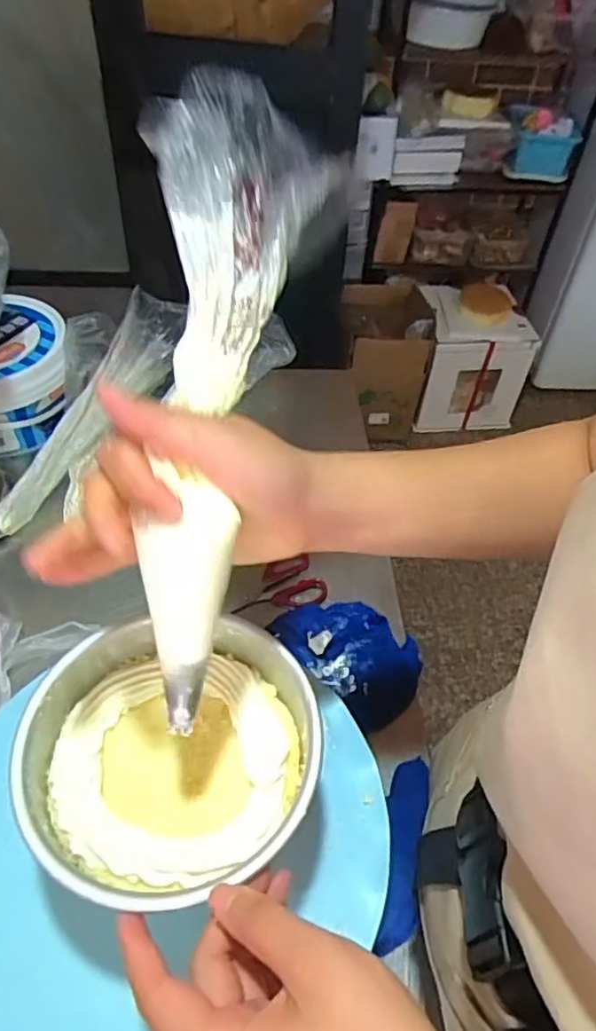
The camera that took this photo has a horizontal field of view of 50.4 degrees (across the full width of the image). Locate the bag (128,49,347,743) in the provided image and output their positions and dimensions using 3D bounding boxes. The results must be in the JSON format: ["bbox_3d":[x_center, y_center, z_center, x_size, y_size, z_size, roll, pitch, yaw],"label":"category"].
[{"bbox_3d":[-0.041,-0.058,0.324,0.094,0.073,0.311,6,81,0],"label":"bag"}]

